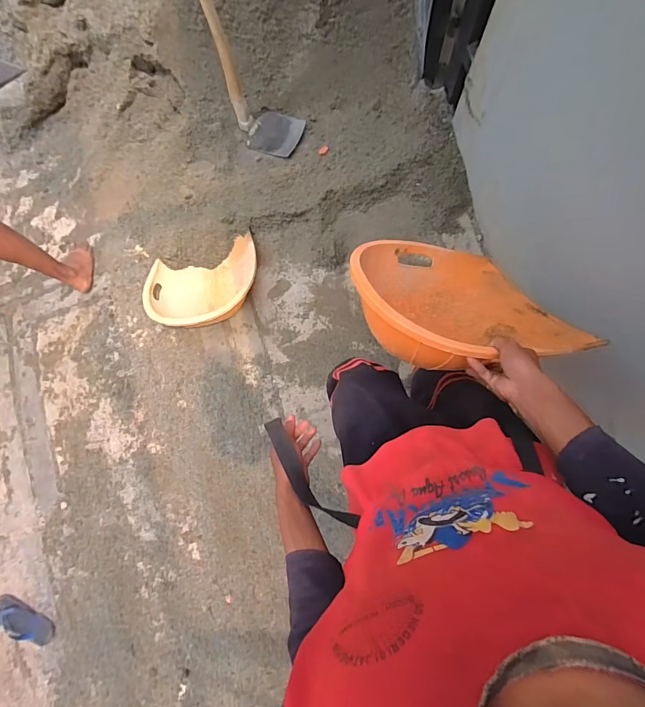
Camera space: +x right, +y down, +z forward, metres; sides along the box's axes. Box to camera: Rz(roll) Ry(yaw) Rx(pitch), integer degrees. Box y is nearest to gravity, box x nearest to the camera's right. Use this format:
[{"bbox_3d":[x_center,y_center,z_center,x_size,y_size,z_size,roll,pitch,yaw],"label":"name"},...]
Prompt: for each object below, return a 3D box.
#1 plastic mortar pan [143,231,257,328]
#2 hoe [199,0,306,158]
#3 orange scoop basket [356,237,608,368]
[{"bbox_3d":[-0.438,-0.247,1.472,0.435,0.109,0.285,-14,92,7],"label":"plastic mortar pan"},{"bbox_3d":[-0.242,-0.865,1.219,0.208,0.631,0.314,-32,89,7],"label":"hoe"},{"bbox_3d":[0.231,-0.071,0.763,0.405,0.390,0.150,4,126,-22],"label":"orange scoop basket"}]

